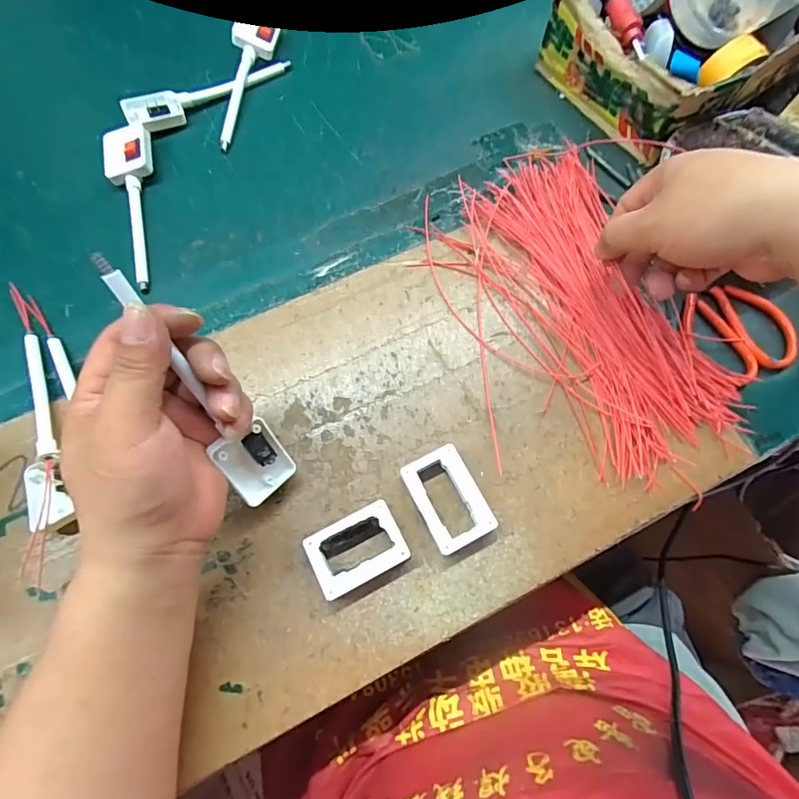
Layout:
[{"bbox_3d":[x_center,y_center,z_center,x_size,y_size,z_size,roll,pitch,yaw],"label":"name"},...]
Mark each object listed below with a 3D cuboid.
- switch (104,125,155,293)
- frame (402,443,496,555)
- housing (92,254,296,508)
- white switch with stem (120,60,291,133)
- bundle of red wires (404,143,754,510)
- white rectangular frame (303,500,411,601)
[{"bbox_3d":[-0.225,-0.160,0.382,0.037,0.020,0.155,-6,71,-2],"label":"switch"},{"bbox_3d":[0.031,0.064,0.302,0.040,0.016,0.061,-26,73,-8],"label":"frame"},{"bbox_3d":[-0.105,-0.003,0.252,0.035,0.160,0.020,-31,36,-10],"label":"housing"},{"bbox_3d":[-0.177,-0.288,0.427,0.151,0.020,0.038,-38,75,-12],"label":"white switch with stem"},{"bbox_3d":[0.123,-0.071,0.348,0.167,0.017,0.273,-23,73,-7],"label":"bundle of red wires"},{"bbox_3d":[-0.026,0.094,0.290,0.057,0.019,0.040,-26,73,-8],"label":"white rectangular frame"}]

